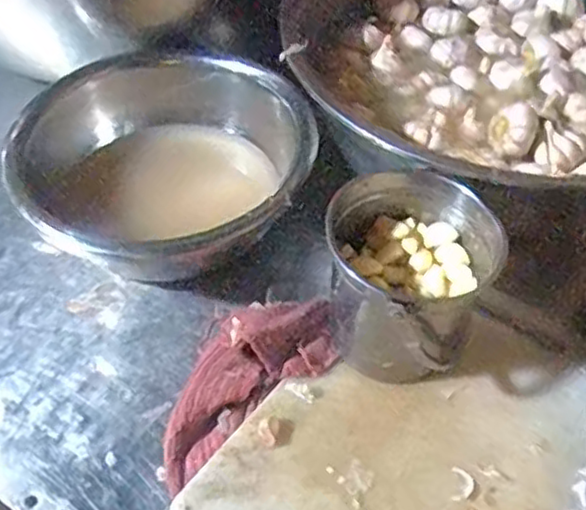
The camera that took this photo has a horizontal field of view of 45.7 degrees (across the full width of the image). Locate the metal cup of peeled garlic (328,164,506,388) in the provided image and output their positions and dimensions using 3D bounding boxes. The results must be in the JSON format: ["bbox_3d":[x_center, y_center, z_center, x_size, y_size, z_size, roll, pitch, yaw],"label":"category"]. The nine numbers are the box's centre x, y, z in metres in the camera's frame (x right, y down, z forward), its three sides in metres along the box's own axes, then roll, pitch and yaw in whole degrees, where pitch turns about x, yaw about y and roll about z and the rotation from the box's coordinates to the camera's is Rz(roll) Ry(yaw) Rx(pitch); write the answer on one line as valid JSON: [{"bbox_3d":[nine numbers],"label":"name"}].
[{"bbox_3d":[0.096,0.019,0.575,0.123,0.143,0.125,0,50,0],"label":"metal cup of peeled garlic"}]

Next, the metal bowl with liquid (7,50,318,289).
[{"bbox_3d":[-0.132,-0.078,0.702,0.292,0.126,0.260,15,51,12],"label":"metal bowl with liquid"}]

